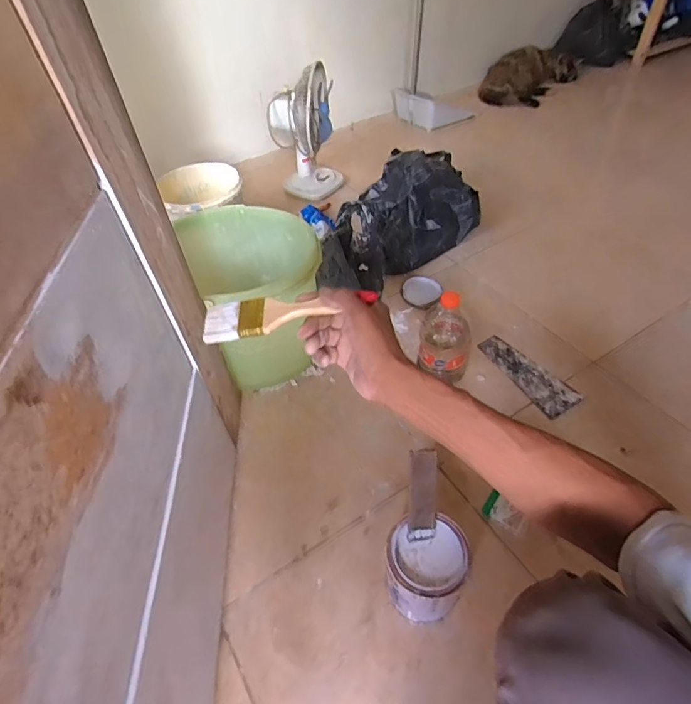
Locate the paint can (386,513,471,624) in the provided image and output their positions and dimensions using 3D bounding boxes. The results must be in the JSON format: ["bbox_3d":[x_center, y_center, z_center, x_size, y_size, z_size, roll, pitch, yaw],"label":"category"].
[{"bbox_3d":[0.107,0.290,0.604,0.097,0.126,0.095,-3,48,3],"label":"paint can"}]

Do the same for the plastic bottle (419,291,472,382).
[{"bbox_3d":[0.188,-0.035,0.838,0.089,0.192,0.100,11,50,15],"label":"plastic bottle"}]

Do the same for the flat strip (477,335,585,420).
[{"bbox_3d":[0.354,0.037,0.889,0.071,0.013,0.210,-30,51,-8],"label":"flat strip"}]

